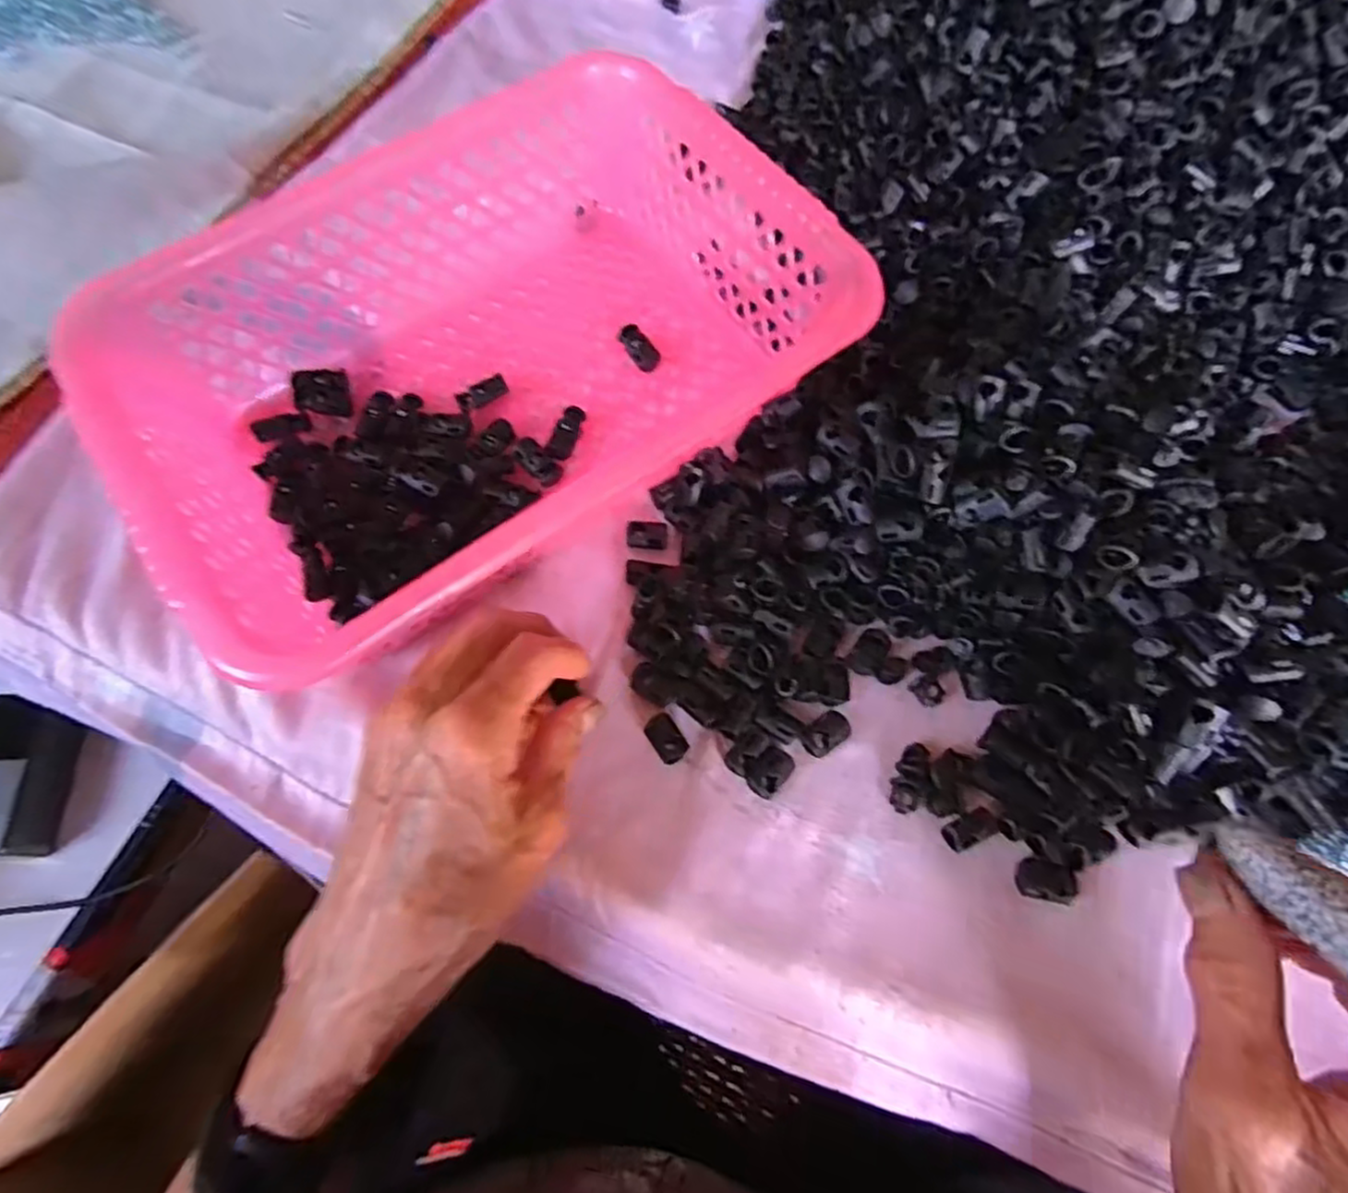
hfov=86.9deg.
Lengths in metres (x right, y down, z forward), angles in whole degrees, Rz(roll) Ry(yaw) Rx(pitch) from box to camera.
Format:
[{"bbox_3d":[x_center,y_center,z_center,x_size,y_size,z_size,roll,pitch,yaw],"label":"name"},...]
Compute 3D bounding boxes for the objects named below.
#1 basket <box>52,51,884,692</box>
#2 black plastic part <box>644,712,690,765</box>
[{"bbox_3d":[-0.086,-0.111,0.332,0.299,0.077,0.210,-36,72,-14],"label":"basket"},{"bbox_3d":[-0.003,0.059,0.296,0.014,0.007,0.019,-33,71,-13],"label":"black plastic part"}]

